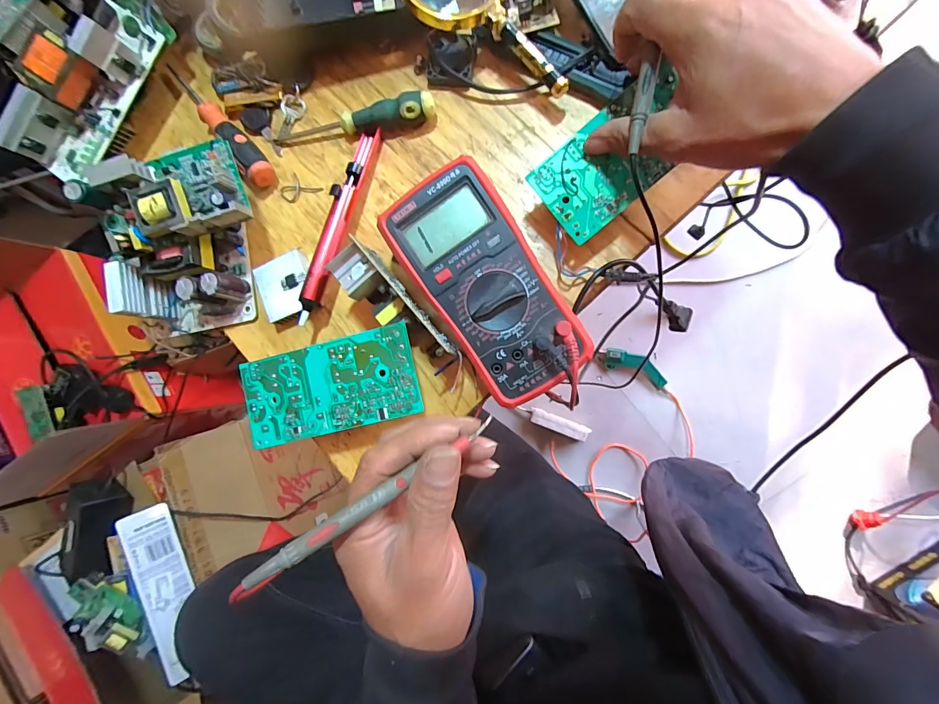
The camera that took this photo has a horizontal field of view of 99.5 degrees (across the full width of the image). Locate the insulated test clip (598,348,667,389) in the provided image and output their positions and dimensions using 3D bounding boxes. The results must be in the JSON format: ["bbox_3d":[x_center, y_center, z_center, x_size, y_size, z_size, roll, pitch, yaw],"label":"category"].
[{"bbox_3d":[0.343,0.028,0.830,0.143,0.029,0.046,21,91,10],"label":"insulated test clip"}]

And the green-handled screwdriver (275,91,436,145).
[{"bbox_3d":[-0.105,-0.206,0.357,0.153,0.026,0.021,-5,87,9],"label":"green-handled screwdriver"}]

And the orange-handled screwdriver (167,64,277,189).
[{"bbox_3d":[-0.239,-0.220,0.373,0.023,0.028,0.161,-41,82,6],"label":"orange-handled screwdriver"}]

